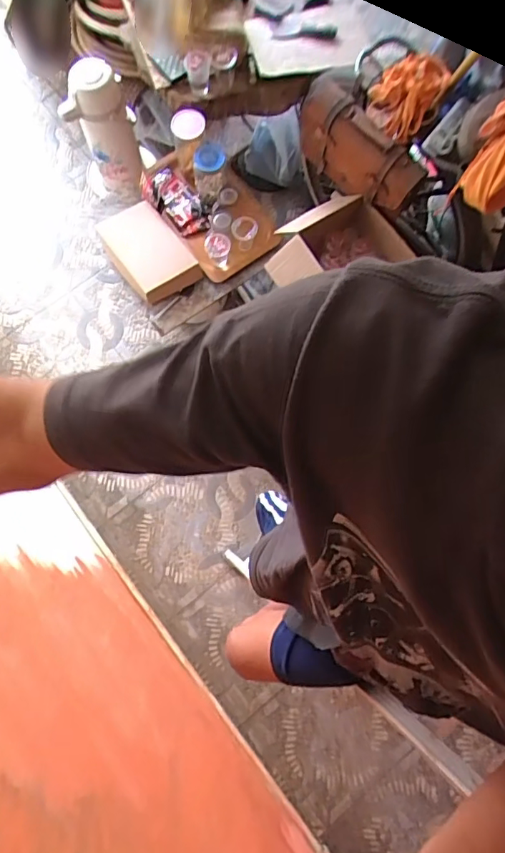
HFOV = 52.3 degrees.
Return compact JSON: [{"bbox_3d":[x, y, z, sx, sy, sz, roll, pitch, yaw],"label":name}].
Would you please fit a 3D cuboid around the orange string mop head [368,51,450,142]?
[{"bbox_3d":[0.365,-0.778,1.202,0.132,0.096,0.159,41,80,7],"label":"orange string mop head"}]

